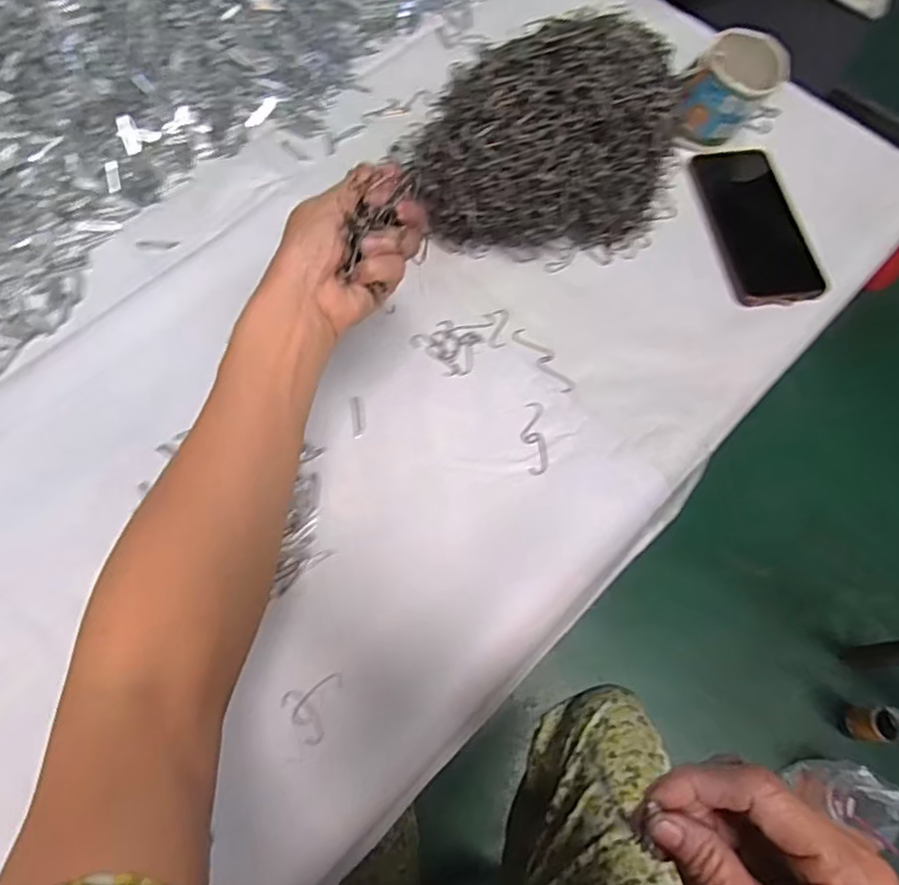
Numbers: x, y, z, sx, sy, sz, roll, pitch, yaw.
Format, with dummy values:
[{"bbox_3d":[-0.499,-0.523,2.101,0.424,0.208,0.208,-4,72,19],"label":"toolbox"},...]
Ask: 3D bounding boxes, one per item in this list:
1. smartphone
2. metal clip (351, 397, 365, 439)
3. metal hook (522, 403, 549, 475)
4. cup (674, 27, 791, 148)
[{"bbox_3d":[0.274,-0.193,0.555,0.078,0.013,0.158,-8,68,-5],"label":"smartphone"},{"bbox_3d":[-0.070,-0.020,0.485,0.010,0.004,0.036,-6,68,-4],"label":"metal clip"},{"bbox_3d":[0.065,-0.003,0.484,0.018,0.004,0.059,-3,68,-3],"label":"metal hook"},{"bbox_3d":[0.251,-0.319,0.578,0.078,0.071,0.080,32,70,11],"label":"cup"}]

